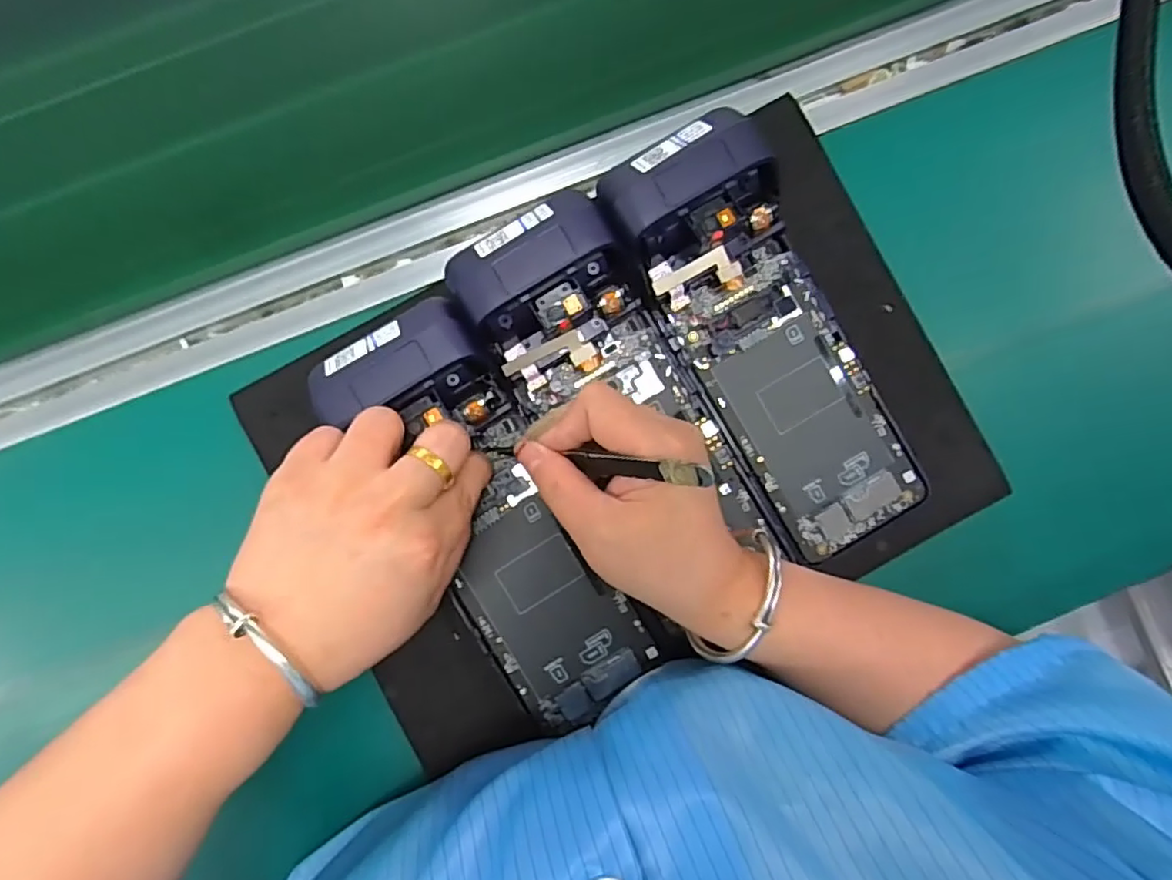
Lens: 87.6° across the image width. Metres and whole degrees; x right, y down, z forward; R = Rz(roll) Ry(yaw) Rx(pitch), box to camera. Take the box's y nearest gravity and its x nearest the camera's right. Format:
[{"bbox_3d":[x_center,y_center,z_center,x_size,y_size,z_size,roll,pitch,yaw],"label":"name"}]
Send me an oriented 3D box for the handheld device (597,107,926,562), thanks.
[{"bbox_3d":[0.093,-0.049,0.313,0.080,0.034,0.220,-32,100,-4],"label":"handheld device"}]

